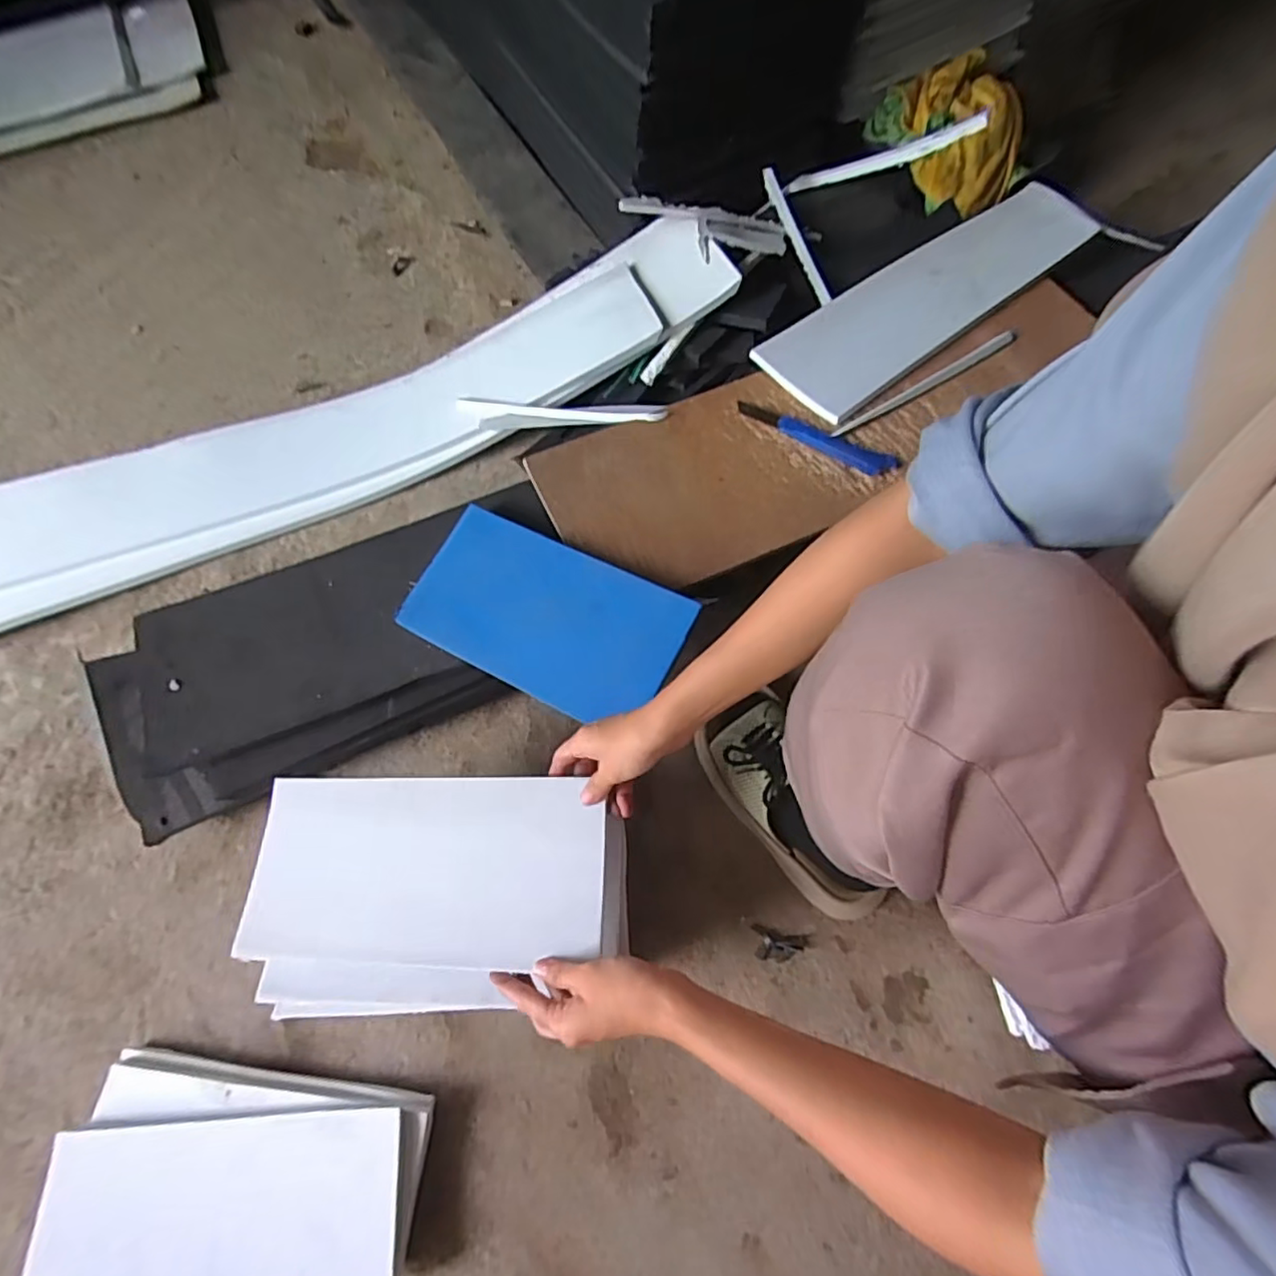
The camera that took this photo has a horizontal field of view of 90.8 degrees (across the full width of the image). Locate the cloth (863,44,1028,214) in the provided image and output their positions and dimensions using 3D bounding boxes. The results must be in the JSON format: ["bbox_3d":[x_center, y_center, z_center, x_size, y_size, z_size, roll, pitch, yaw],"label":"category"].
[{"bbox_3d":[0.453,-0.718,0.898,0.185,0.115,0.197,-40,70,-15],"label":"cloth"}]

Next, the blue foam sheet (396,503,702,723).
[{"bbox_3d":[-0.095,-0.023,0.634,0.273,0.007,0.149,25,83,13],"label":"blue foam sheet"}]

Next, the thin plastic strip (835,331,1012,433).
[{"bbox_3d":[0.342,-0.299,0.740,0.269,0.004,0.014,-31,69,-10],"label":"thin plastic strip"}]

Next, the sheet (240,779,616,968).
[{"bbox_3d":[-0.167,0.182,0.500,0.276,0.011,0.139,0,67,3],"label":"sheet"}]

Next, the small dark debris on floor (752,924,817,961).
[{"bbox_3d":[0.134,0.283,0.579,0.057,0.004,0.027,7,67,6],"label":"small dark debris on floor"}]

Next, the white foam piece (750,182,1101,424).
[{"bbox_3d":[0.373,-0.440,0.790,0.497,0.019,0.133,-37,70,-13],"label":"white foam piece"}]

